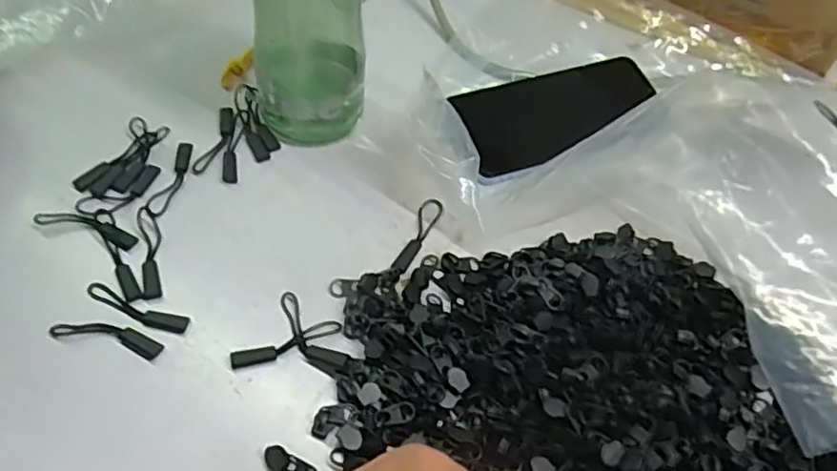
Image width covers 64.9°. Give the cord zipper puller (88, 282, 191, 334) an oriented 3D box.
[{"bbox_3d":[-0.155,0.040,0.362,0.061,0.004,0.012,19,55,8],"label":"cord zipper puller"}]

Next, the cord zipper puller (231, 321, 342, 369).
[{"bbox_3d":[-0.071,0.058,0.357,0.061,0.004,0.009,-19,59,-18],"label":"cord zipper puller"}]

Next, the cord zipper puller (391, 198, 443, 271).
[{"bbox_3d":[0.000,-0.001,0.410,0.014,0.004,0.062,20,55,8],"label":"cord zipper puller"}]

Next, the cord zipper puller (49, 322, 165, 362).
[{"bbox_3d":[-0.165,0.053,0.349,0.058,0.004,0.014,11,54,3],"label":"cord zipper puller"}]

